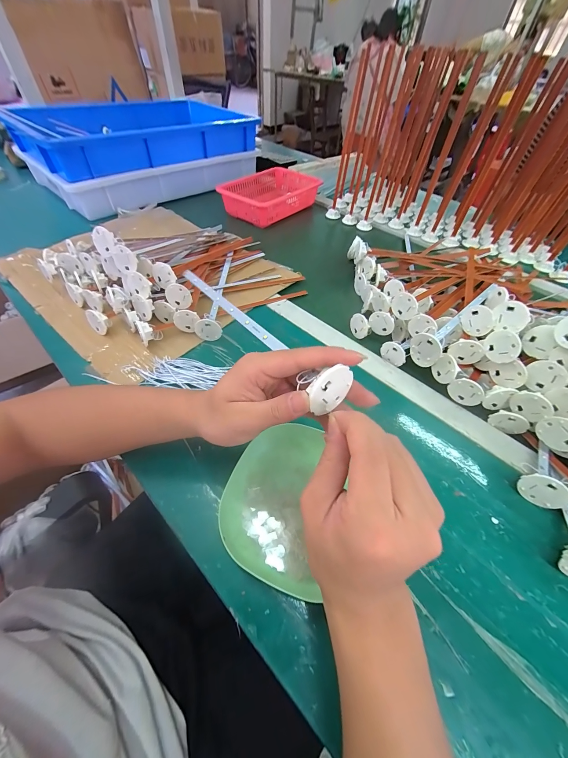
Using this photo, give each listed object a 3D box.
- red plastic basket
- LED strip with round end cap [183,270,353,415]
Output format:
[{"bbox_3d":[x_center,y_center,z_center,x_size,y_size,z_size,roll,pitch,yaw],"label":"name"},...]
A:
[{"bbox_3d":[-0.031,-0.494,0.754,0.180,0.064,0.266,34,58,22],"label":"red plastic basket"},{"bbox_3d":[-0.040,-0.068,0.277,0.035,0.033,0.279,-25,47,-21],"label":"LED strip with round end cap"}]

